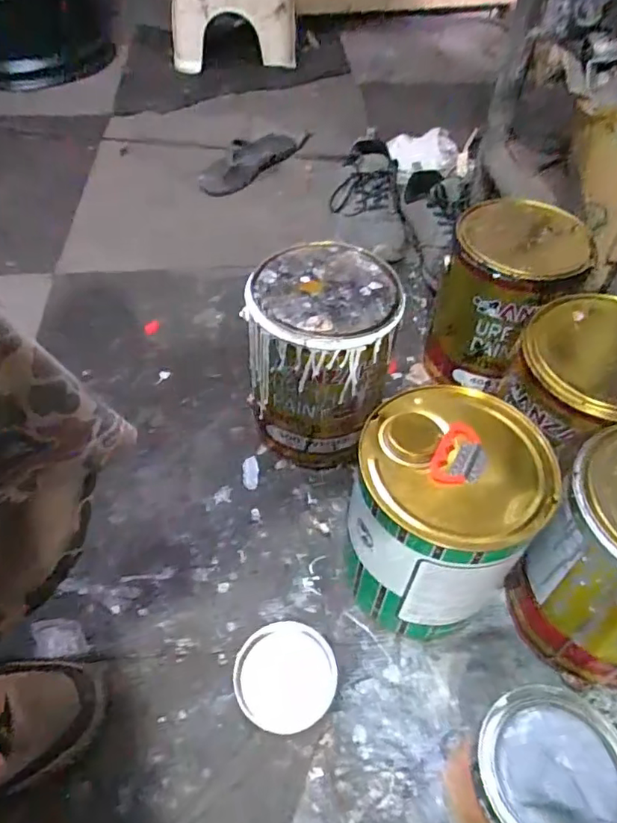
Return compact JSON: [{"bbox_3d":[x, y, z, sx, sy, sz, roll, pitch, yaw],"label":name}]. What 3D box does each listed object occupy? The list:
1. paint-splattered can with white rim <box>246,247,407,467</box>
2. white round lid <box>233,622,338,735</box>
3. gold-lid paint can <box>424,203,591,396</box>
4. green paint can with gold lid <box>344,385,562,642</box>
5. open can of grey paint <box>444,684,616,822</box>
[{"bbox_3d":[0.011,-0.056,0.652,0.151,0.216,0.153,2,50,-2],"label":"paint-splattered can with white rim"},{"bbox_3d":[-0.022,0.248,0.522,0.092,0.025,0.093,2,50,-2],"label":"white round lid"},{"bbox_3d":[0.240,-0.137,0.707,0.146,0.195,0.147,1,51,-1],"label":"gold-lid paint can"},{"bbox_3d":[0.118,0.105,0.531,0.157,0.211,0.151,2,50,-2],"label":"green paint can with gold lid"},{"bbox_3d":[0.164,0.289,0.435,0.095,0.135,0.092,2,50,-2],"label":"open can of grey paint"}]

